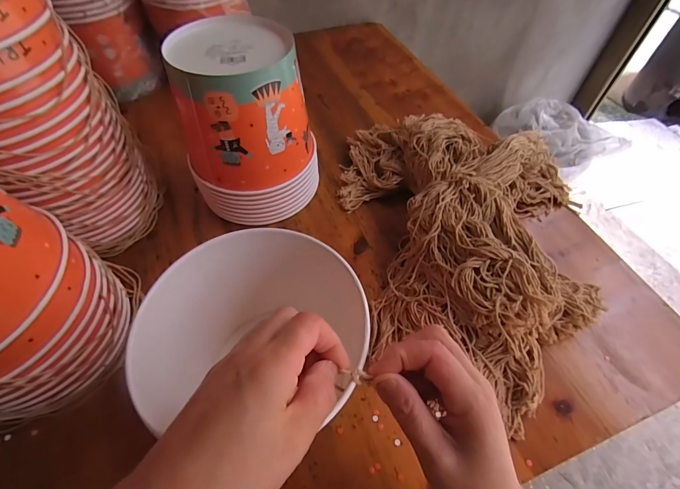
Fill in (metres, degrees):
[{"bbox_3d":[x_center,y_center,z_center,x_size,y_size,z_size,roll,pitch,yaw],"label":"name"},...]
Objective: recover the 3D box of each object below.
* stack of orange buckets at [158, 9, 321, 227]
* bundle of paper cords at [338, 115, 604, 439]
[{"bbox_3d":[-0.107,-0.133,0.421,0.150,0.198,0.123,-4,55,-3],"label":"stack of orange buckets"},{"bbox_3d":[0.142,-0.017,0.417,0.300,0.073,0.404,6,55,4],"label":"bundle of paper cords"}]

